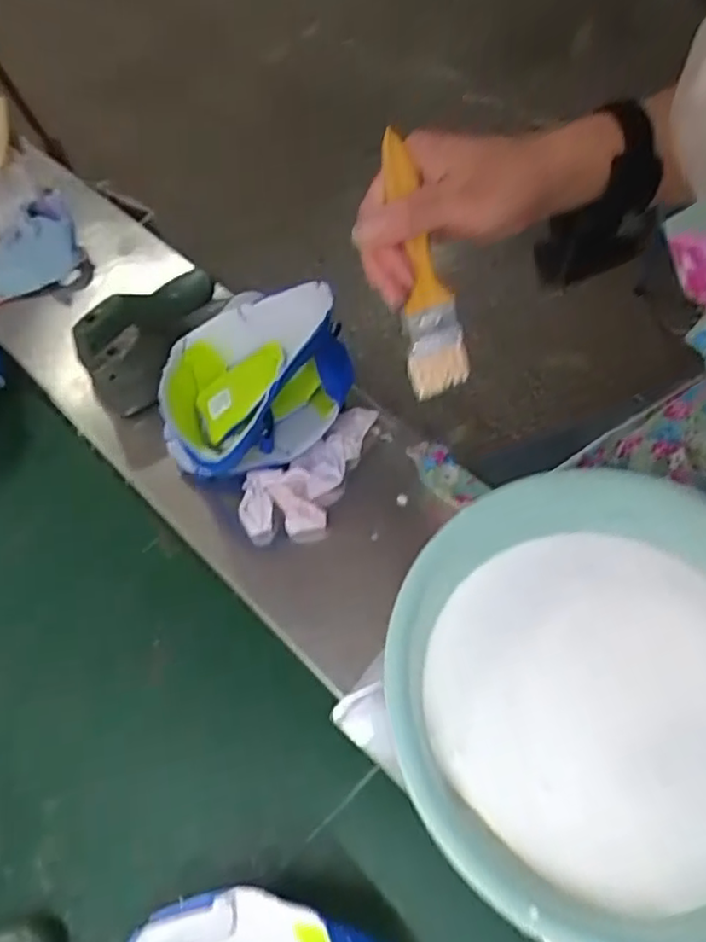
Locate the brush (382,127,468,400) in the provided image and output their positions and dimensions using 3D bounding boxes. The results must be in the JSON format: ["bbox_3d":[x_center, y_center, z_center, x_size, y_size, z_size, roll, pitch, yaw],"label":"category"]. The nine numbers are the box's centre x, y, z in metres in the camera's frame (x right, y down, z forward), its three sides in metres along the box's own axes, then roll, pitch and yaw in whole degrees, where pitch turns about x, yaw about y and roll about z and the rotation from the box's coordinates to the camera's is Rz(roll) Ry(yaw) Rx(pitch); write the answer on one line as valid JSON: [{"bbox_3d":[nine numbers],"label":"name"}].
[{"bbox_3d":[0.041,-0.116,0.389,0.034,0.151,0.017,-21,32,-7],"label":"brush"}]

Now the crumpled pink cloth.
[{"bbox_3d":[-0.047,-0.003,0.653,0.082,0.033,0.160,18,59,15],"label":"crumpled pink cloth"}]

